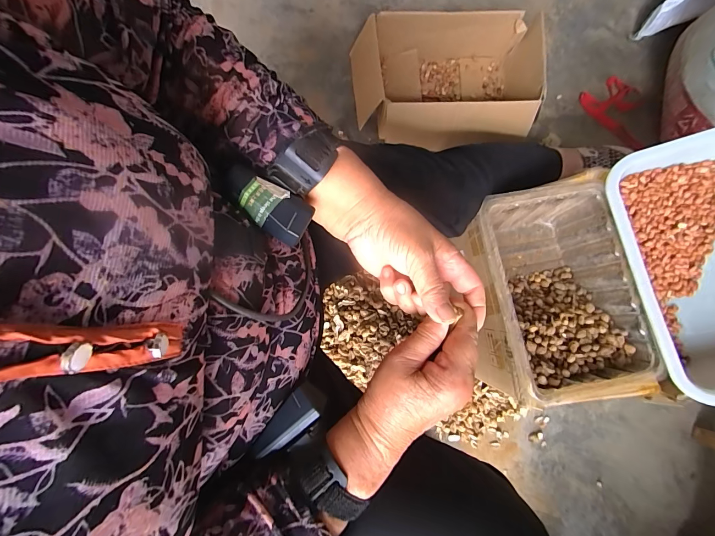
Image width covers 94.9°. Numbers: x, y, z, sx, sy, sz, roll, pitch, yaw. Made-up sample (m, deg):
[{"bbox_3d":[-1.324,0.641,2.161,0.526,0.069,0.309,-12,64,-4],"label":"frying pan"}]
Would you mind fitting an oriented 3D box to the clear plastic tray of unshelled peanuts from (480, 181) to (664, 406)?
[{"bbox_3d":[0.321,0.043,0.542,0.222,0.131,0.327,-13,74,-5],"label":"clear plastic tray of unshelled peanuts"}]

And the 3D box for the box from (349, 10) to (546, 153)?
[{"bbox_3d":[0.213,-0.432,0.780,0.426,0.146,0.291,-3,73,-2],"label":"box"}]

